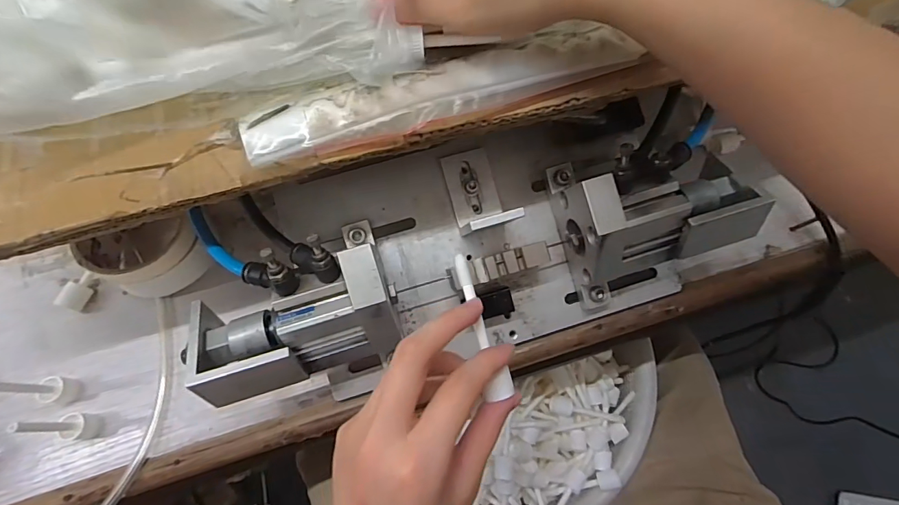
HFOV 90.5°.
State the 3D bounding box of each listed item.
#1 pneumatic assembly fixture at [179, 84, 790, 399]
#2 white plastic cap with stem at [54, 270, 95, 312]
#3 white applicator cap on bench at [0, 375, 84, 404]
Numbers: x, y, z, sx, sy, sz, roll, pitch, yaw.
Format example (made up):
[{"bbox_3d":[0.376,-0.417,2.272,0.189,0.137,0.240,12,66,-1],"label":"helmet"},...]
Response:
[{"bbox_3d":[0.021,-0.004,0.313,0.375,0.093,0.146,-12,73,-5],"label":"pneumatic assembly fixture"},{"bbox_3d":[-0.302,0.032,0.364,0.014,0.017,0.033,25,74,7],"label":"white plastic cap with stem"},{"bbox_3d":[-0.296,0.099,0.322,0.019,0.056,0.020,0,73,-1],"label":"white applicator cap on bench"}]

